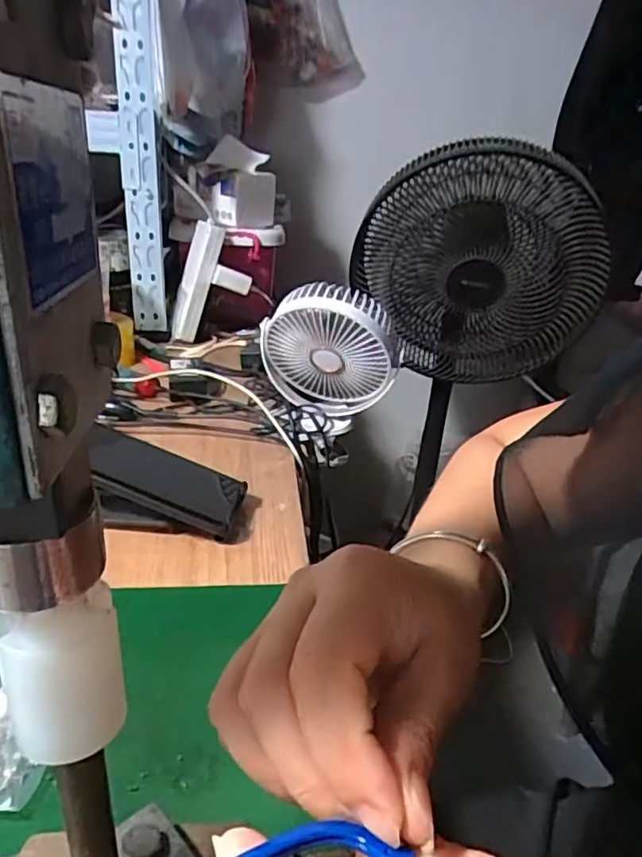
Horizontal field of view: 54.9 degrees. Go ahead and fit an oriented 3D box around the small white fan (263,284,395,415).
[{"bbox_3d":[0.006,-0.087,0.705,0.164,0.155,0.066,-1,44,24],"label":"small white fan"}]

